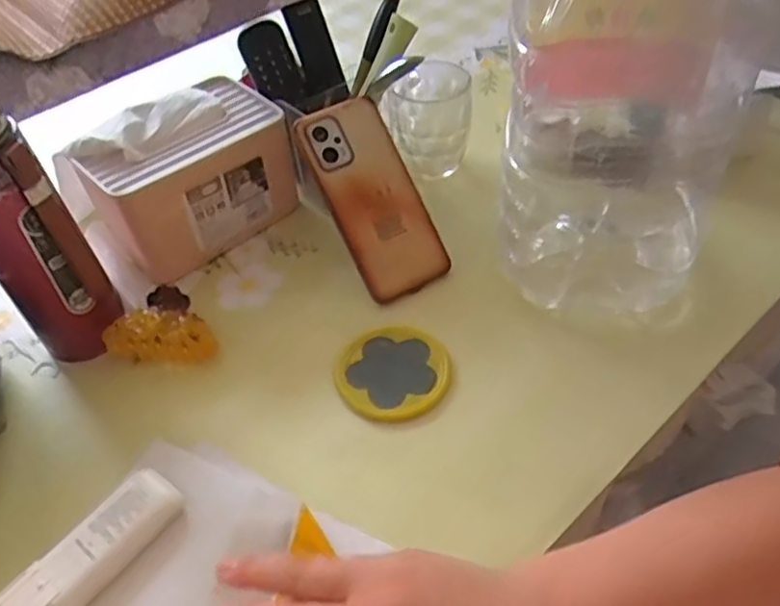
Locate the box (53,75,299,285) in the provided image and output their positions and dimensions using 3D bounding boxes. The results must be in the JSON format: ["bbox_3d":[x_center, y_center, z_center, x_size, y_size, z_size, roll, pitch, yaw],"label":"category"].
[{"bbox_3d":[-0.184,-0.112,0.604,0.177,0.108,0.115,-36,53,-25],"label":"box"}]

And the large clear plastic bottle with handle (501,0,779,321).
[{"bbox_3d":[0.168,-0.144,0.466,0.161,0.285,0.186,11,49,16],"label":"large clear plastic bottle with handle"}]

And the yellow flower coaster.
[{"bbox_3d":[0.003,0.050,0.497,0.078,0.008,0.083,-3,47,3],"label":"yellow flower coaster"}]

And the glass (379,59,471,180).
[{"bbox_3d":[0.037,-0.180,0.646,0.078,0.083,0.092,-1,47,4],"label":"glass"}]

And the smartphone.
[{"bbox_3d":[-0.013,-0.089,0.556,0.076,0.014,0.167,-27,92,-18],"label":"smartphone"}]

